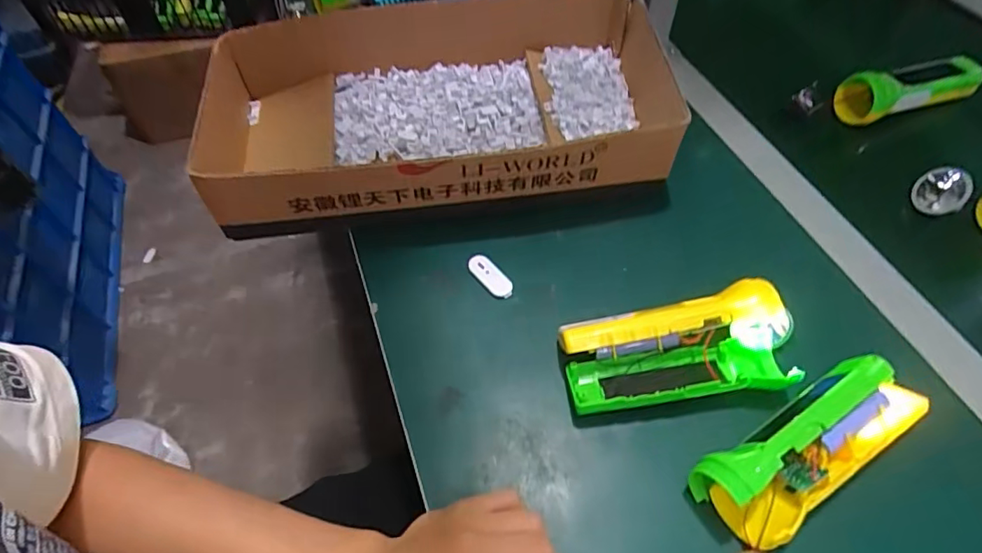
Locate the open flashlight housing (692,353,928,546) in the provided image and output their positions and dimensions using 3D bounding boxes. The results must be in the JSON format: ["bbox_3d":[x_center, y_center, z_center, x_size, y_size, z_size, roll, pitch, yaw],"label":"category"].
[{"bbox_3d":[0.217,0.114,0.371,0.161,0.047,0.057,-28,58,-16],"label":"open flashlight housing"}]

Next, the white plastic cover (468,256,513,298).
[{"bbox_3d":[0.000,0.000,0.485,0.018,0.011,0.049,-38,61,-21],"label":"white plastic cover"}]

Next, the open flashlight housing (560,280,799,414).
[{"bbox_3d":[0.142,0.057,0.416,0.172,0.045,0.075,-8,55,-2],"label":"open flashlight housing"}]

